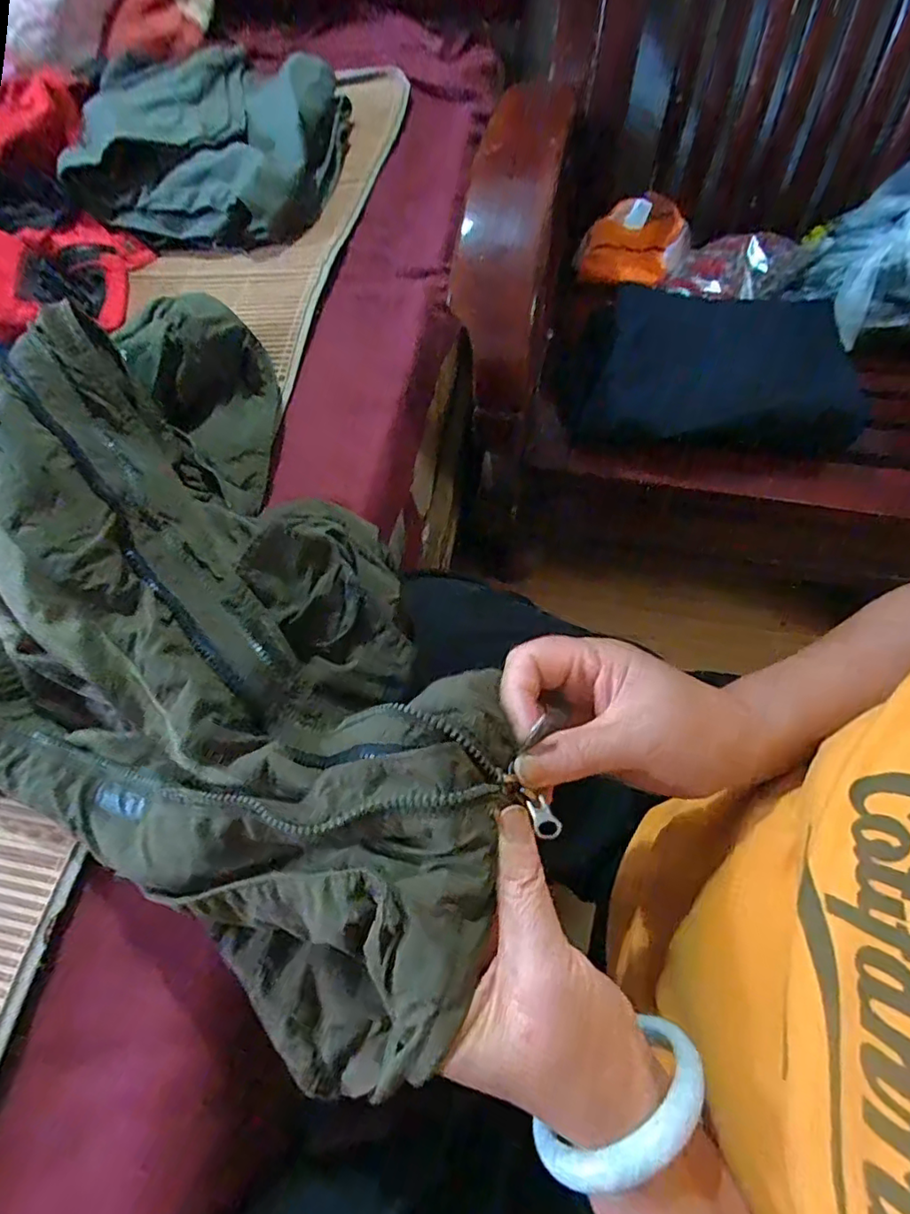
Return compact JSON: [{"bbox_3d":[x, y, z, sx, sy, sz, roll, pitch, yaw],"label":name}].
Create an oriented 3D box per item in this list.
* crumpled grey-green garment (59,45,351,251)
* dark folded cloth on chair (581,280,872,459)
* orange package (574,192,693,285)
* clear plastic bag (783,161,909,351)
[{"bbox_3d":[-0.274,-0.524,0.631,0.266,0.068,0.269,5,64,6],"label":"crumpled grey-green garment"},{"bbox_3d":[0.316,-0.281,0.660,0.305,0.033,0.236,10,64,8],"label":"dark folded cloth on chair"},{"bbox_3d":[0.254,-0.518,0.796,0.146,0.088,0.067,16,65,10],"label":"orange package"},{"bbox_3d":[0.541,-0.425,0.661,0.181,0.095,0.218,36,70,19],"label":"clear plastic bag"}]

